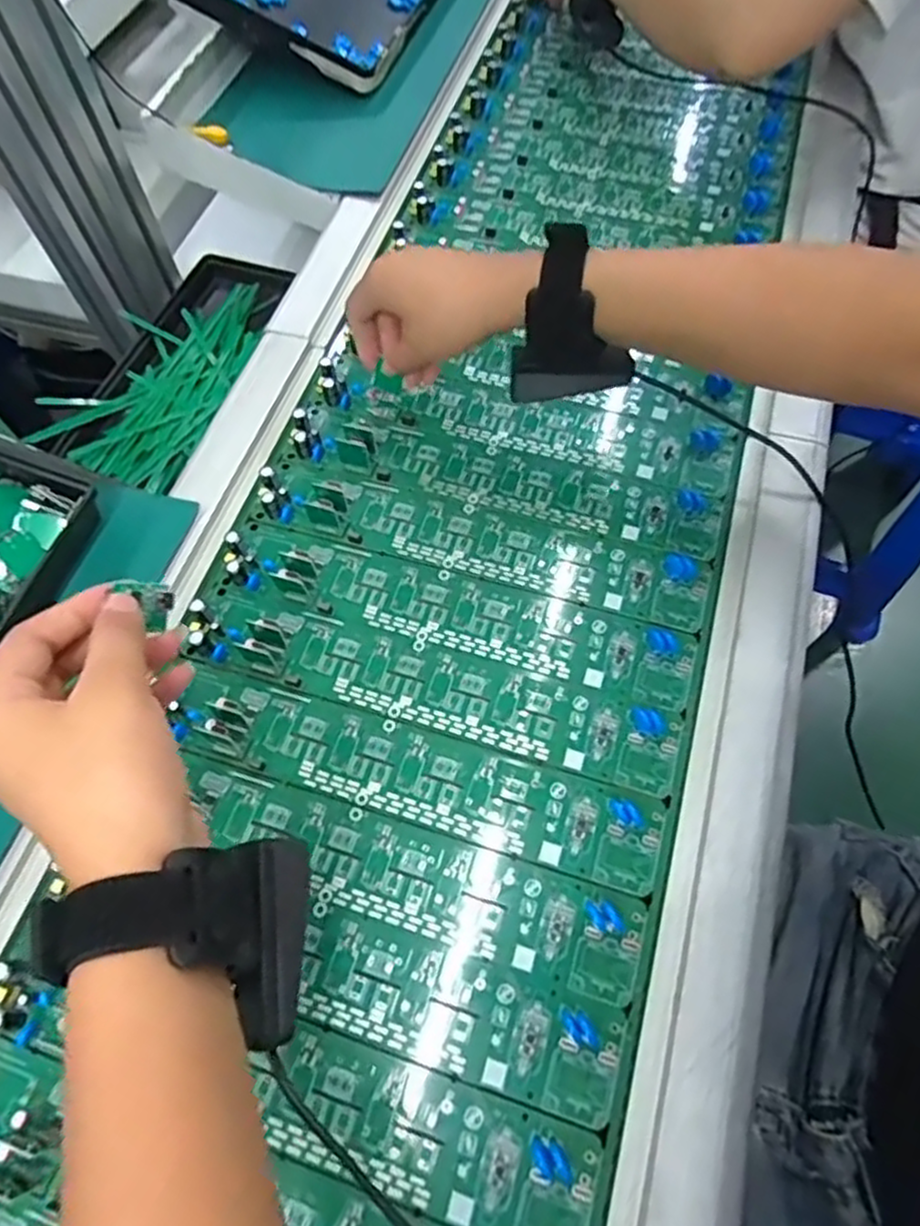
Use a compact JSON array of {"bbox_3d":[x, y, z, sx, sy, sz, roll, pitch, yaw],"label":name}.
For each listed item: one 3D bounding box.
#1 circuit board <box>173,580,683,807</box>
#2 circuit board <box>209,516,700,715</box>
[{"bbox_3d":[-0.019,0.038,0.397,0.280,0.013,0.049,15,64,10],"label":"circuit board"},{"bbox_3d":[-0.007,-0.005,0.410,0.276,0.013,0.051,14,64,10],"label":"circuit board"}]

